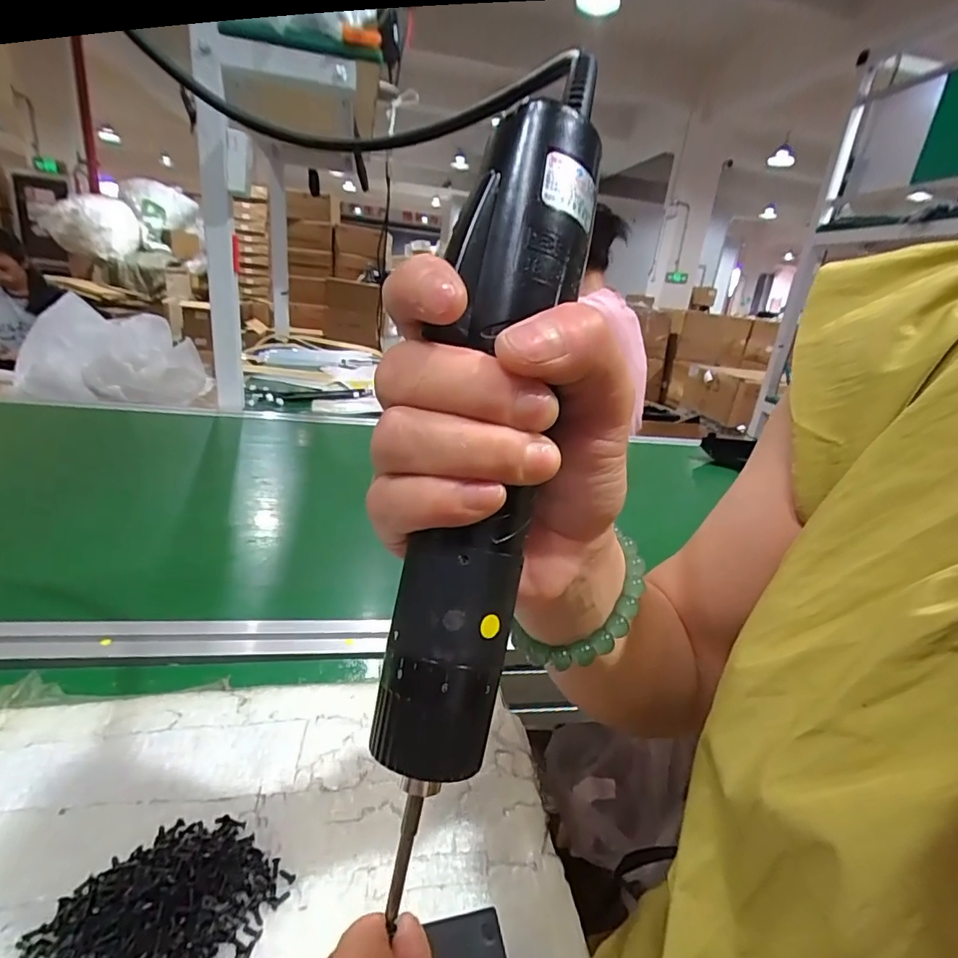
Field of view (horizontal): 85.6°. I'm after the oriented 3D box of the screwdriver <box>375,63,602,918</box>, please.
[{"bbox_3d":[0.004,-0.018,0.148,0.036,0.236,0.039,9,-7,8],"label":"screwdriver"}]

